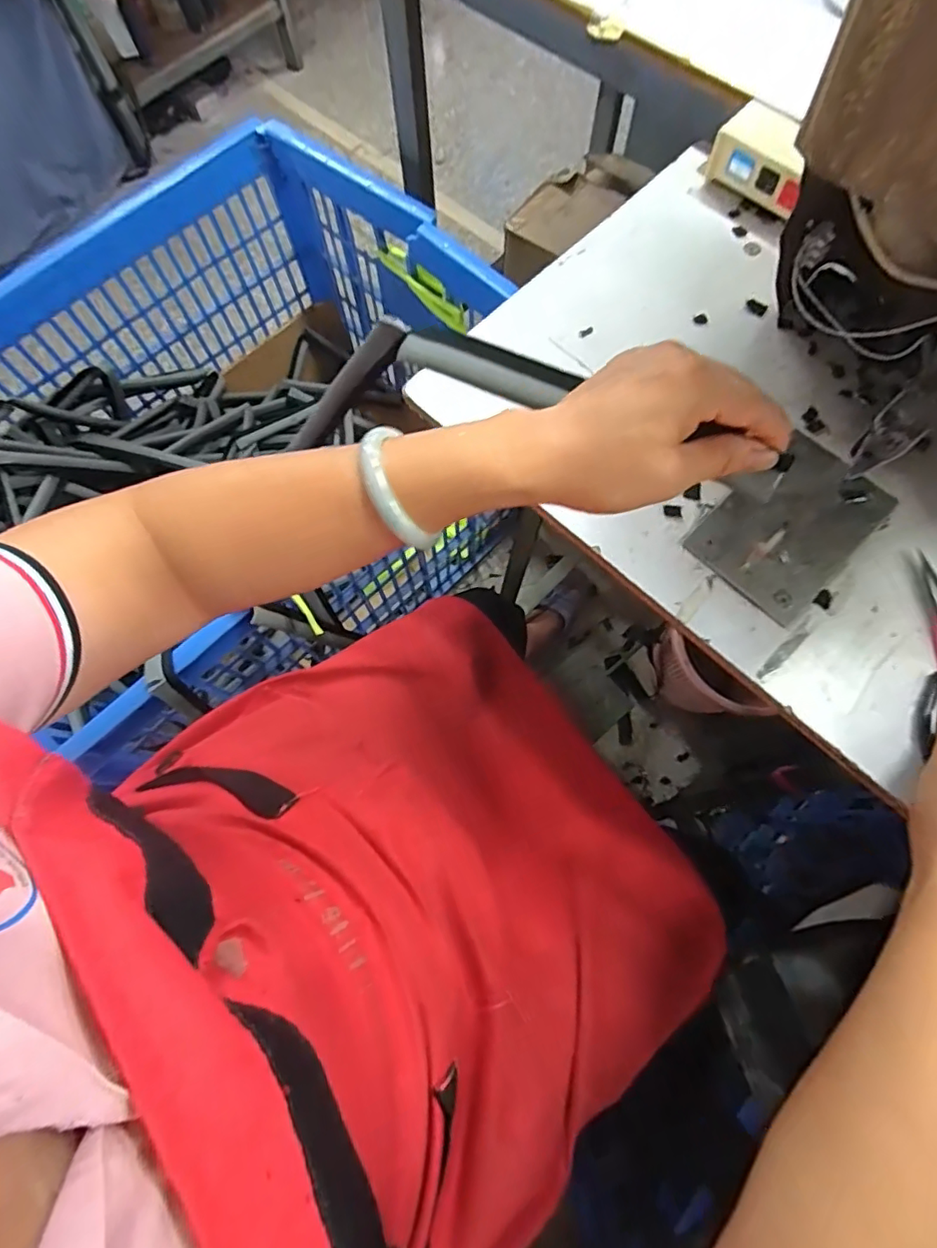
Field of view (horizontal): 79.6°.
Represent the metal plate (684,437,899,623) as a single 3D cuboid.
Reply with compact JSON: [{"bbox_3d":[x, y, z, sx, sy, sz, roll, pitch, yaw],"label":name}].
[{"bbox_3d":[0.239,-0.076,0.418,0.138,0.007,0.092,-43,76,-11],"label":"metal plate"}]

